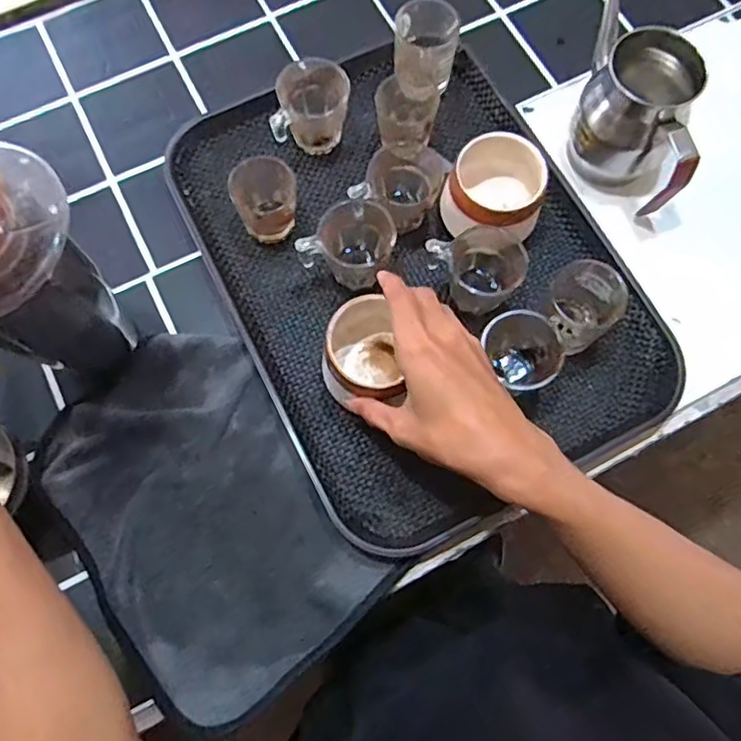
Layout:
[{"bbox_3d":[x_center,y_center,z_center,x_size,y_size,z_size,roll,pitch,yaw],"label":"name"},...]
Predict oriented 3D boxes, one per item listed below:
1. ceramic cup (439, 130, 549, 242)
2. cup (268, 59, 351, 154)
[{"bbox_3d":[0.103,-0.145,0.501,0.078,0.073,0.081,0,73,0],"label":"ceramic cup"},{"bbox_3d":[-0.050,-0.221,0.524,0.059,0.057,0.068,1,73,0],"label":"cup"}]

